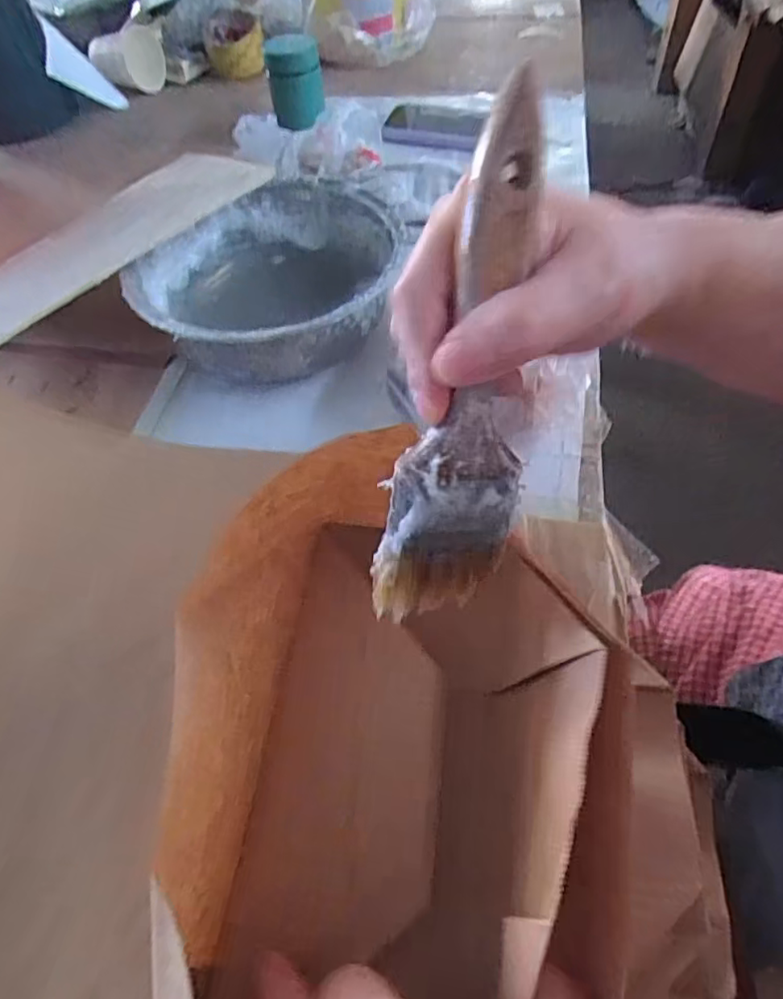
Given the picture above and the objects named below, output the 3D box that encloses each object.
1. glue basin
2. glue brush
[{"bbox_3d":[-0.100,-0.186,0.487,0.198,0.053,0.216,-2,55,3],"label":"glue basin"},{"bbox_3d":[0.031,-0.031,0.198,0.045,0.170,0.010,7,25,-14],"label":"glue brush"}]

